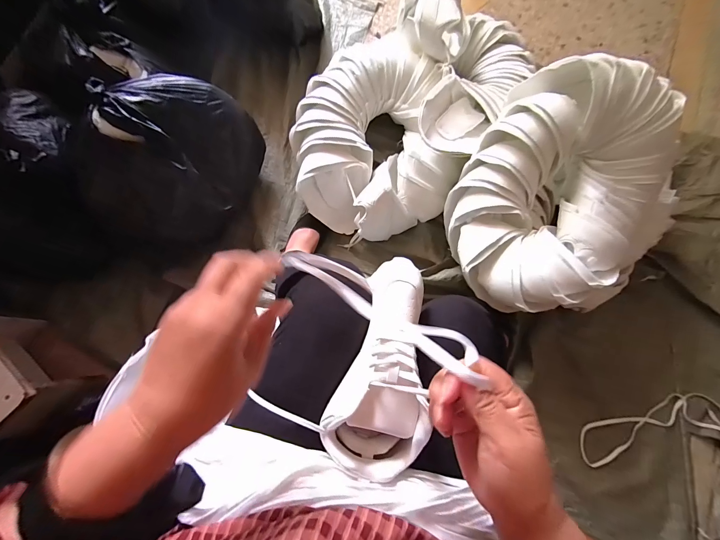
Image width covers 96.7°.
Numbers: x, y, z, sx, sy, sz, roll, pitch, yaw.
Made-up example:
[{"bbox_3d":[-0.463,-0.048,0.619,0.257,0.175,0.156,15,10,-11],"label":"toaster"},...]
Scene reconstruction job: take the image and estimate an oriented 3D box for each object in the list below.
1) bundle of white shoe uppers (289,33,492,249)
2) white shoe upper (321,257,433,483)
[{"bbox_3d":[0.063,-0.341,0.844,0.468,0.157,0.499,-4,77,-2],"label":"bundle of white shoe uppers"},{"bbox_3d":[0.030,0.098,0.360,0.103,0.058,0.233,11,77,2],"label":"white shoe upper"}]

